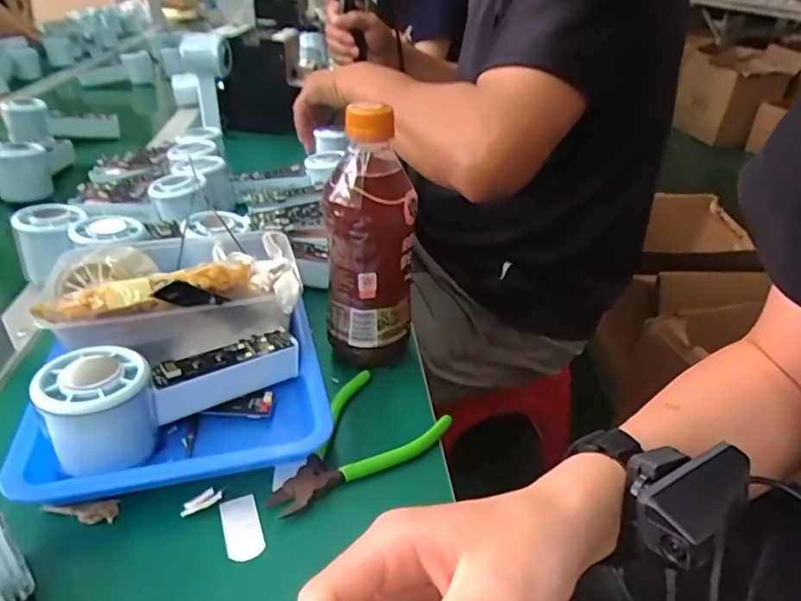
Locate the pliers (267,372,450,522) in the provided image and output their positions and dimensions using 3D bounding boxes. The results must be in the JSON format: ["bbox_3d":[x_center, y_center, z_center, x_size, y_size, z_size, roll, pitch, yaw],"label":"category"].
[{"bbox_3d":[-0.028,0.095,0.344,0.076,0.013,0.116,20,37,26],"label":"pliers"}]

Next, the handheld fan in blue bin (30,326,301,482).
[{"bbox_3d":[-0.138,0.051,0.344,0.049,0.064,0.144,27,41,35],"label":"handheld fan in blue bin"}]

